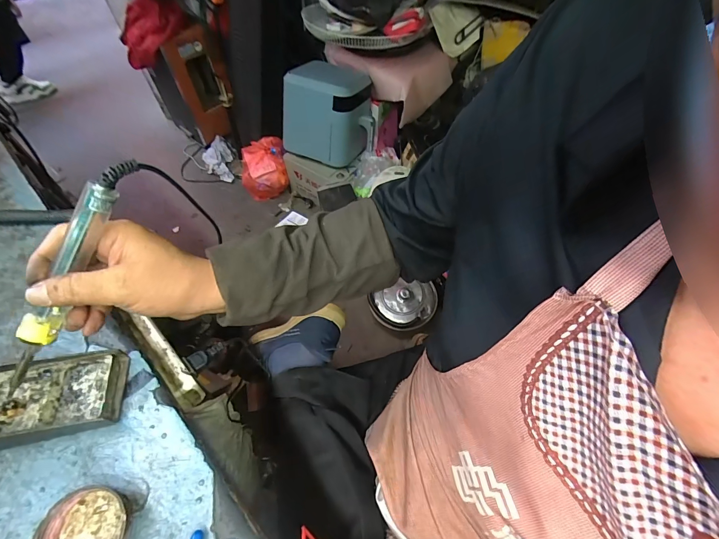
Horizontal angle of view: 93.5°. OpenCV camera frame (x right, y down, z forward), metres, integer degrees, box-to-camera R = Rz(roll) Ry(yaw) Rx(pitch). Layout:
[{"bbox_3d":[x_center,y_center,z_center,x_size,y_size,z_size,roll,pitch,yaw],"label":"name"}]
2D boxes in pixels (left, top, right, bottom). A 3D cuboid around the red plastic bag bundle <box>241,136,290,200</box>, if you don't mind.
[{"bbox_3d":[-0.444,-0.464,1.588,0.207,0.200,0.171,-9,55,-5],"label":"red plastic bag bundle"}]

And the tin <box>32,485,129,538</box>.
[{"bbox_3d":[-0.212,0.204,0.260,0.059,0.020,0.060,0,55,0],"label":"tin"}]

